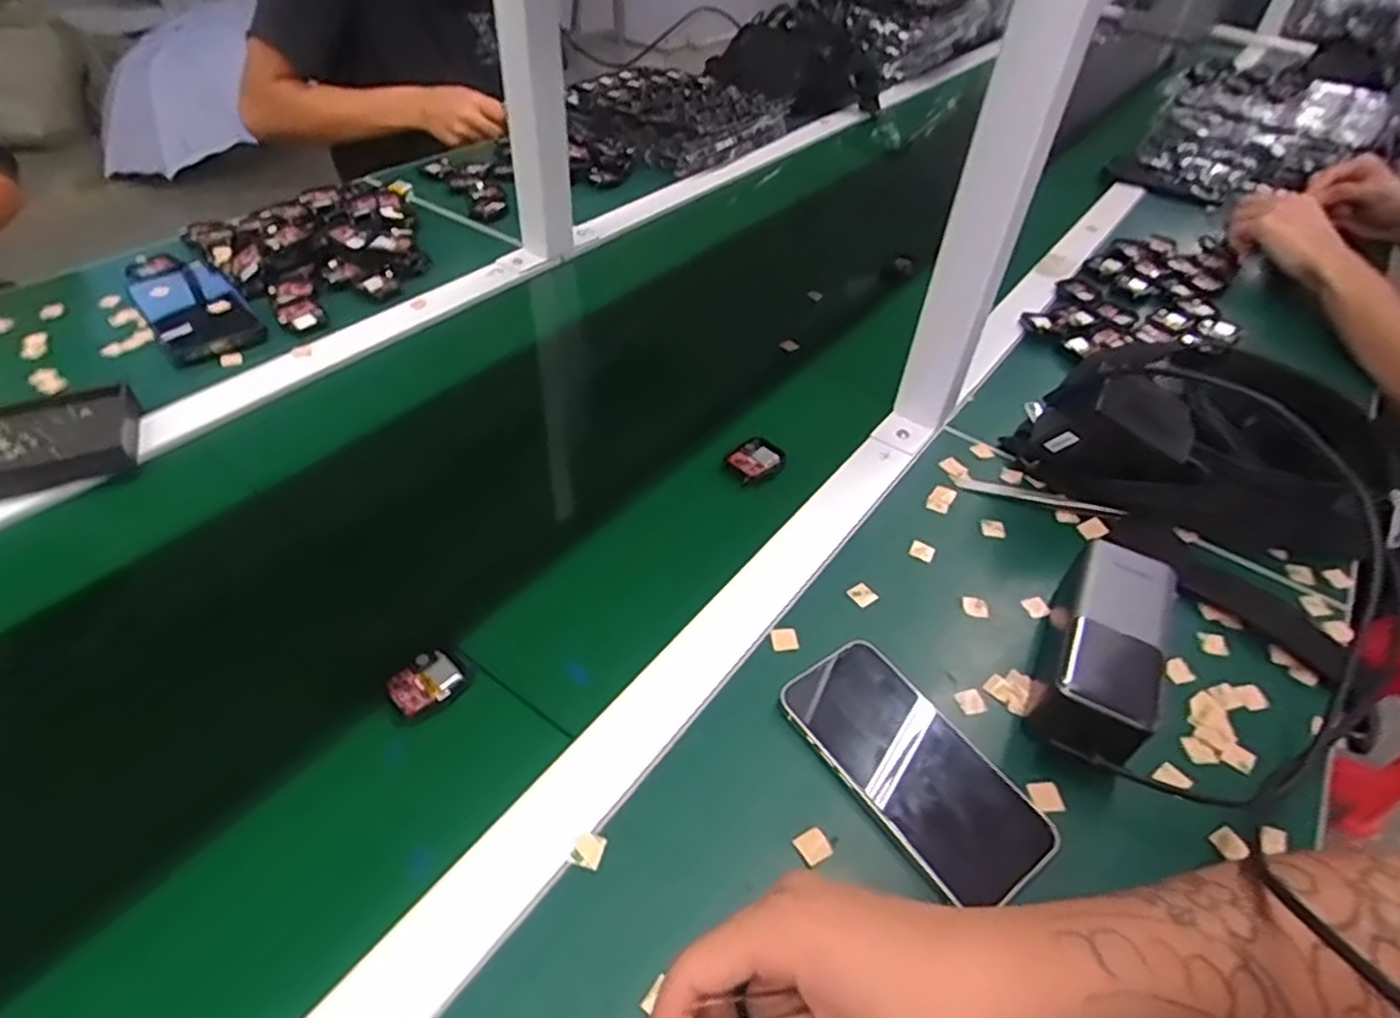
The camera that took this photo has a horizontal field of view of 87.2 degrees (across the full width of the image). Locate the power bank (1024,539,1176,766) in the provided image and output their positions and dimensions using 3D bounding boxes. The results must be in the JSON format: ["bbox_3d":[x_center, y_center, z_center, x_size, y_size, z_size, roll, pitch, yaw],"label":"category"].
[{"bbox_3d":[0.234,0.083,0.428,0.052,0.059,0.136,24,49,17],"label":"power bank"}]

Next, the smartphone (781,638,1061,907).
[{"bbox_3d":[0.114,0.137,0.395,0.073,0.014,0.144,-26,54,-27],"label":"smartphone"}]

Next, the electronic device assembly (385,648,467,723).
[{"bbox_3d":[-0.153,0.098,0.412,0.035,0.008,0.038,38,54,27],"label":"electronic device assembly"}]

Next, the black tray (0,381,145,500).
[{"bbox_3d":[-0.483,-0.041,0.524,0.139,0.024,0.099,-16,50,-20],"label":"black tray"}]

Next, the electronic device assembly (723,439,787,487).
[{"bbox_3d":[0.045,-0.037,0.566,0.043,0.008,0.041,-28,55,-28],"label":"electronic device assembly"}]

